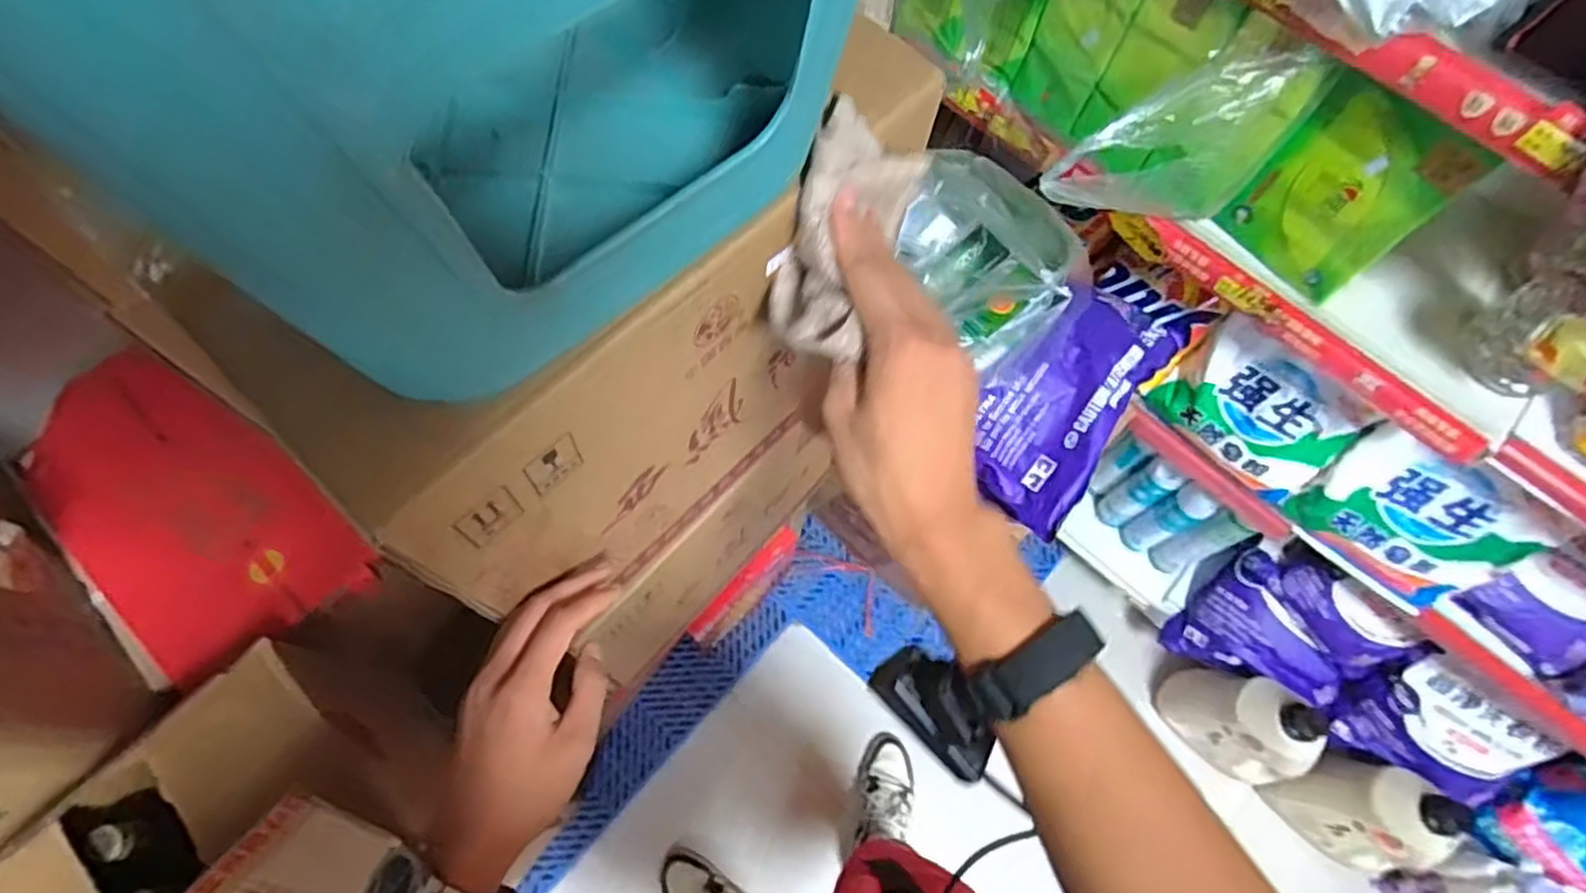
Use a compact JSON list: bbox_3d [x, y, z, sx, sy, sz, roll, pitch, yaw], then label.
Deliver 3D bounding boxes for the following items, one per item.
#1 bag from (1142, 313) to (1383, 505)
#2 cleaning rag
[{"bbox_3d":[0.663,-0.051,1.070,0.091,0.222,0.243,-39,74,-16],"label":"bag"},{"bbox_3d":[0.025,-0.106,0.386,0.054,0.060,0.118,22,92,7],"label":"cleaning rag"}]

